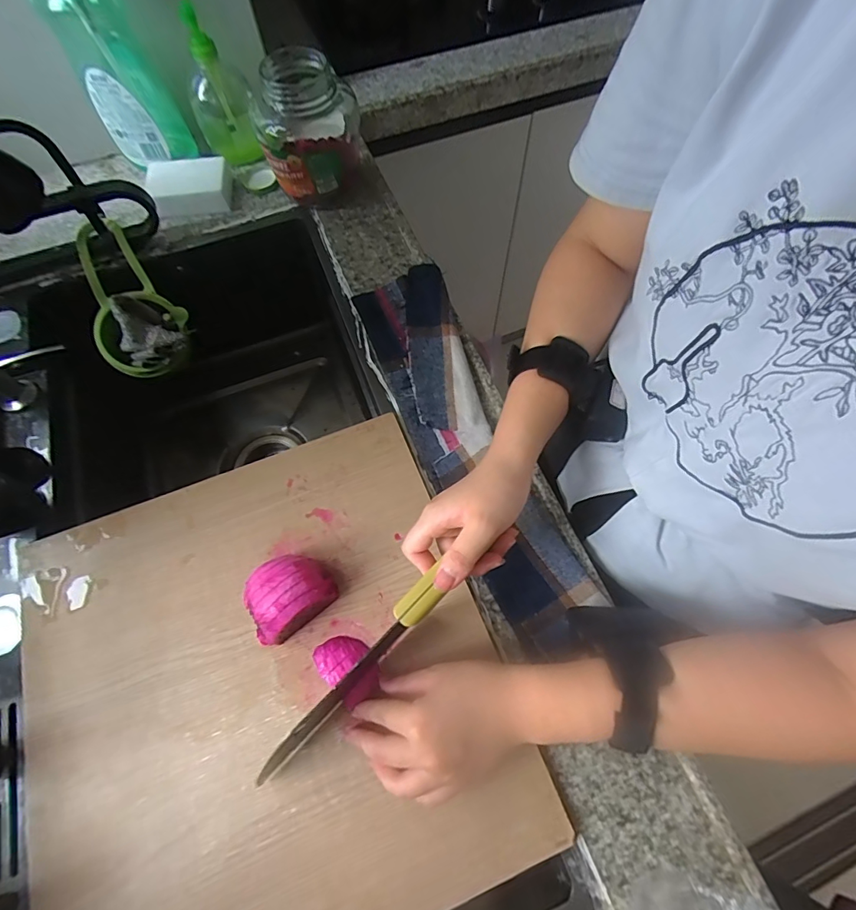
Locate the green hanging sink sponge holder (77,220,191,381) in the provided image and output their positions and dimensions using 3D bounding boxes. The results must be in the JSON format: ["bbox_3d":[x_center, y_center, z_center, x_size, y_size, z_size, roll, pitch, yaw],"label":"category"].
[{"bbox_3d":[-0.401,-0.198,0.603,0.116,0.070,0.189,-34,107,-10],"label":"green hanging sink sponge holder"}]

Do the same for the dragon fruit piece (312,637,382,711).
[{"bbox_3d":[-0.066,0.174,0.373,0.041,0.017,0.056,-35,70,-12],"label":"dragon fruit piece"}]

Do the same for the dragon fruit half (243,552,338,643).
[{"bbox_3d":[-0.122,0.116,0.385,0.075,0.049,0.063,-39,71,-14],"label":"dragon fruit half"}]

